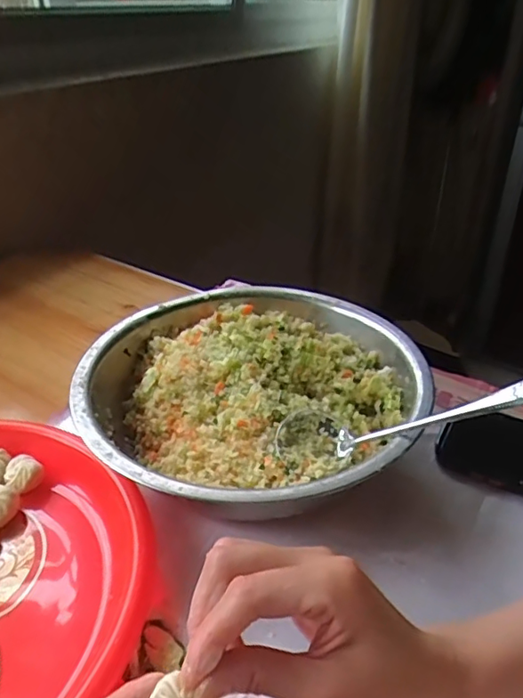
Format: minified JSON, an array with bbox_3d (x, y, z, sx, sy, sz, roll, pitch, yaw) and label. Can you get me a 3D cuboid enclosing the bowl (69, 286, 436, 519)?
[{"bbox_3d":[-0.008,0.044,0.472,0.267,0.081,0.271,0,32,0],"label":"bowl"}]

